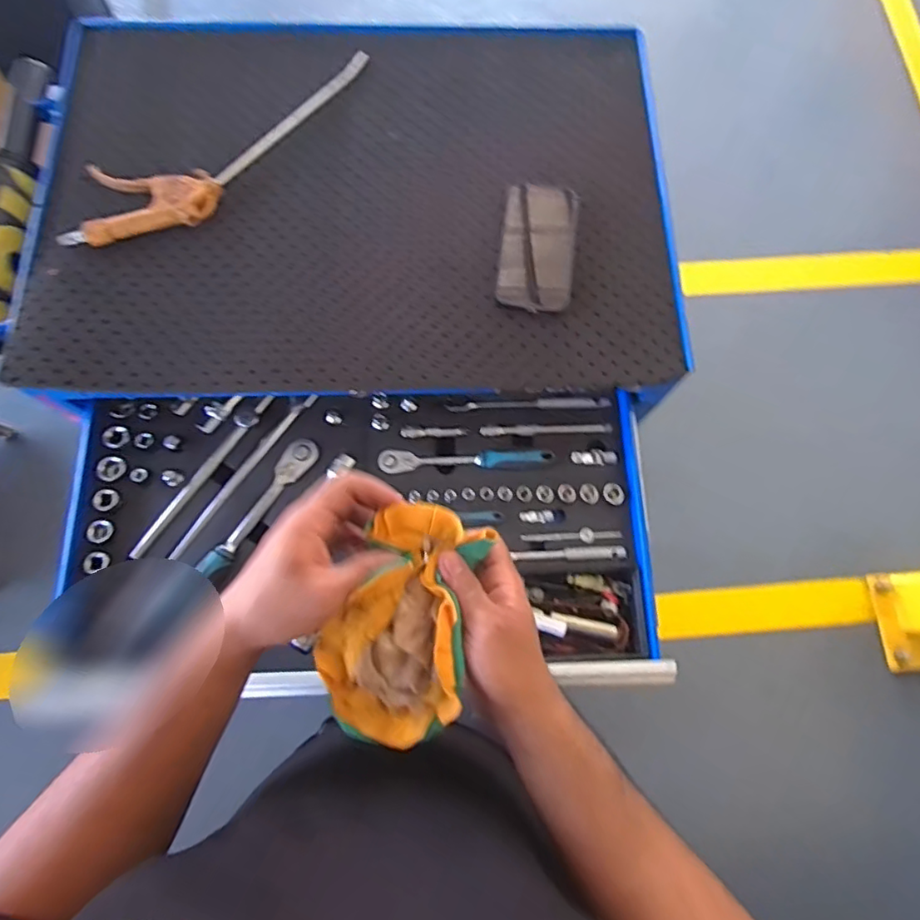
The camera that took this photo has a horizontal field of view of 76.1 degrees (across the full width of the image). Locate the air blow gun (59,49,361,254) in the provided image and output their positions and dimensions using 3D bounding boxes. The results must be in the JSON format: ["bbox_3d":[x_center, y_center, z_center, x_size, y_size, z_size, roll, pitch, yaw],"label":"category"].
[{"bbox_3d":[-0.248,-0.334,0.642,0.382,0.018,0.111,-32,76,-11],"label":"air blow gun"}]

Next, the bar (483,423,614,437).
[{"bbox_3d":[0.097,-0.034,0.659,0.147,0.011,0.013,-3,72,-2],"label":"bar"}]

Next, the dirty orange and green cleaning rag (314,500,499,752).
[{"bbox_3d":[-0.040,0.111,0.405,0.096,0.035,0.157,10,72,2],"label":"dirty orange and green cleaning rag"}]

